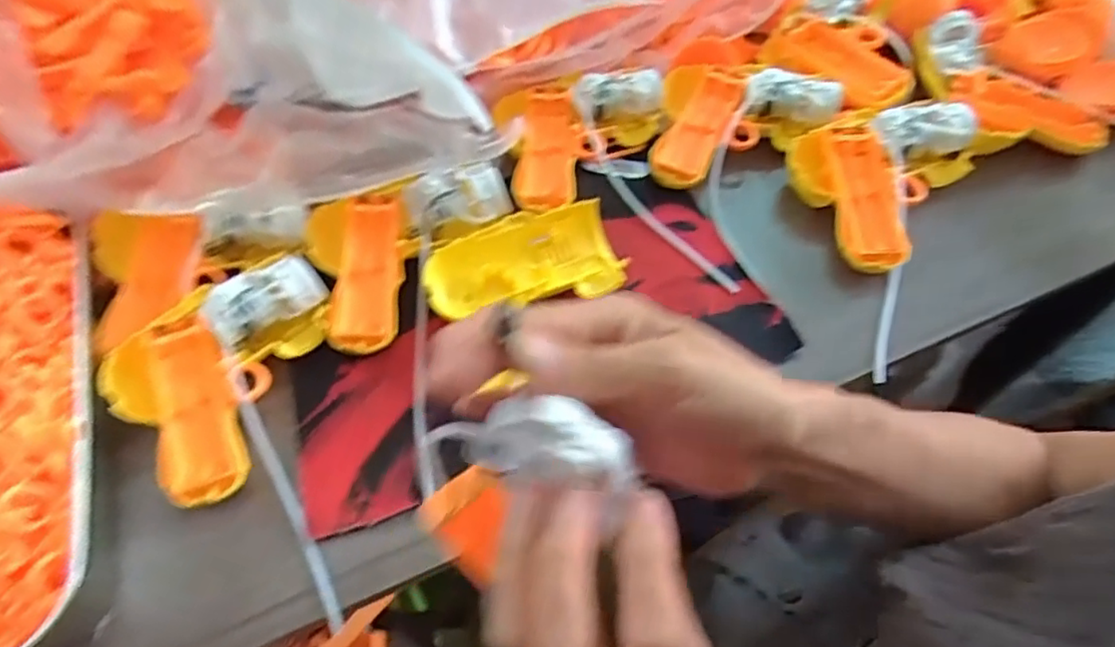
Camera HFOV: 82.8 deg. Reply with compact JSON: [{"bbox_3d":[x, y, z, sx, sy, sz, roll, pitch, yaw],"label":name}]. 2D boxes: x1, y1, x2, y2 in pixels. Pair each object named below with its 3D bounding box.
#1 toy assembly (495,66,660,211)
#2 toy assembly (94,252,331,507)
[{"bbox_3d":[0.024,-0.152,0.506,0.138,0.036,0.113,-17,57,-9],"label":"toy assembly"},{"bbox_3d":[-0.216,0.023,0.397,0.099,0.033,0.152,16,59,13],"label":"toy assembly"}]

